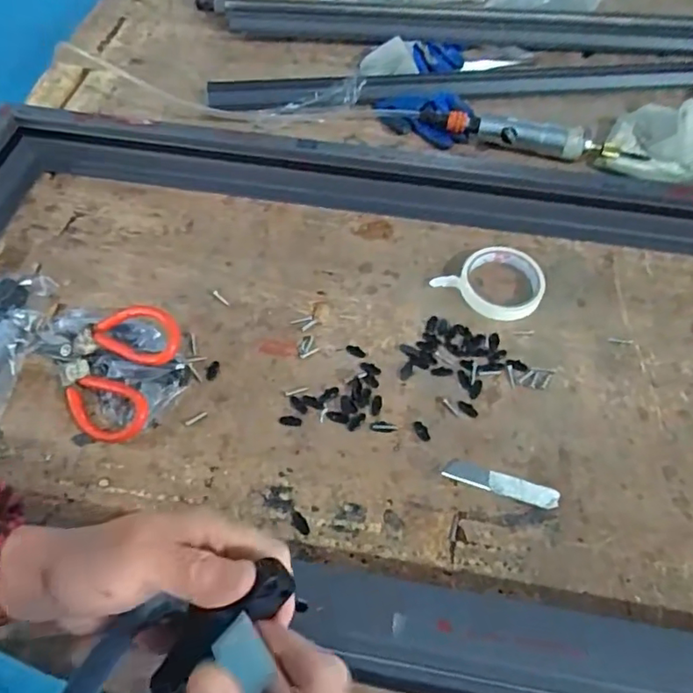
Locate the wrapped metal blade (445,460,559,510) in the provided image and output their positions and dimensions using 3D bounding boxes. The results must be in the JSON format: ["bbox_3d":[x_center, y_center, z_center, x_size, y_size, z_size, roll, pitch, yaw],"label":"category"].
[{"bbox_3d":[0.144,0.127,0.523,0.104,0.008,0.019,16,60,11],"label":"wrapped metal blade"}]

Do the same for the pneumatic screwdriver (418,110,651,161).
[{"bbox_3d":[0.245,-0.280,0.749,0.297,0.036,0.039,13,59,10],"label":"pneumatic screwdriver"}]

